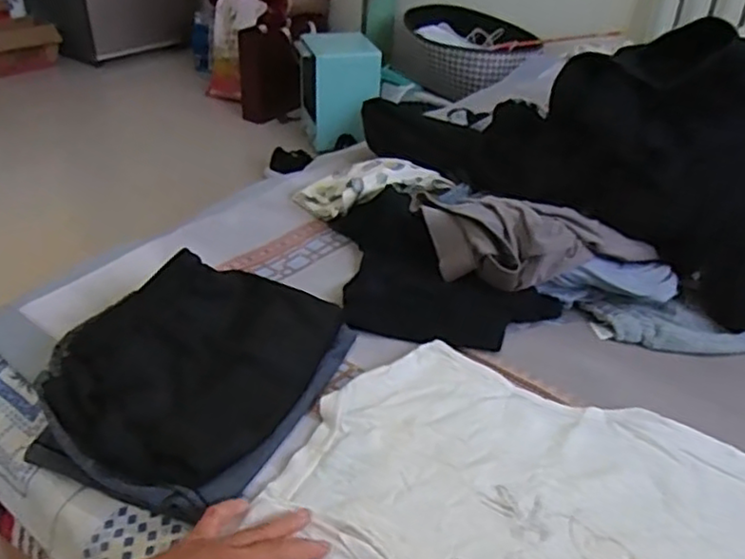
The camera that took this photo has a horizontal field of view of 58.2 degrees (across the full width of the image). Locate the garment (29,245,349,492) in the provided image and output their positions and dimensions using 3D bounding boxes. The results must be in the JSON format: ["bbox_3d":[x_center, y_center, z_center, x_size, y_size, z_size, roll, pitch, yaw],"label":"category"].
[{"bbox_3d":[-0.178,0.072,0.668,0.221,0.051,0.261,19,38,22],"label":"garment"}]

